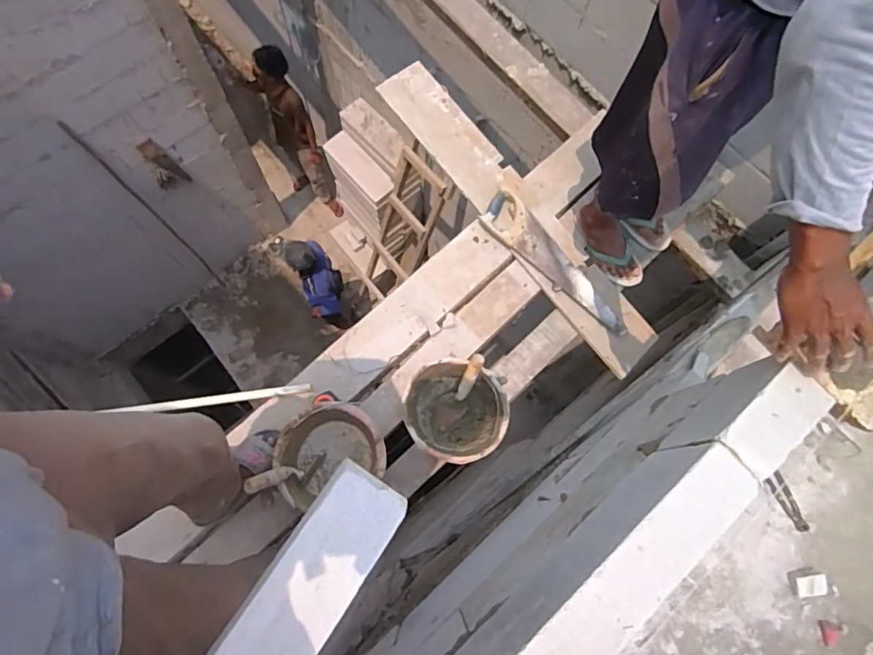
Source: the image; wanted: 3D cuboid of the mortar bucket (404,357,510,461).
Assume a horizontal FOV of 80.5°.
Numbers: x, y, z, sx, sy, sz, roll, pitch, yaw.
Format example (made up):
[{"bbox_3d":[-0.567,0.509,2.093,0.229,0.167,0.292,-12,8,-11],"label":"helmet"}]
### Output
[{"bbox_3d":[0.046,0.214,1.317,0.251,0.150,0.237,1,73,-2],"label":"mortar bucket"}]

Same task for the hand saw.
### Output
[{"bbox_3d":[0.326,-0.168,1.472,0.119,0.035,0.515,-40,85,5],"label":"hand saw"}]

